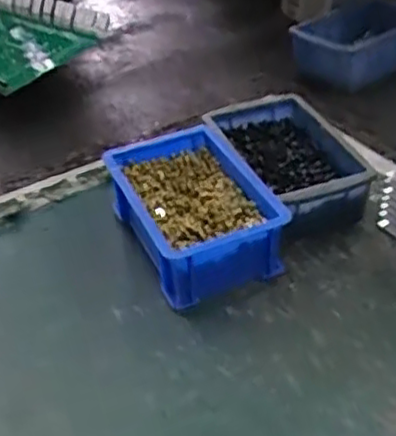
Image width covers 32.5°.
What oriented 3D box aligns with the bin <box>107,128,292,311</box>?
[{"bbox_3d":[-0.003,-0.005,0.532,0.103,0.057,0.144,-15,41,-15],"label":"bin"}]

